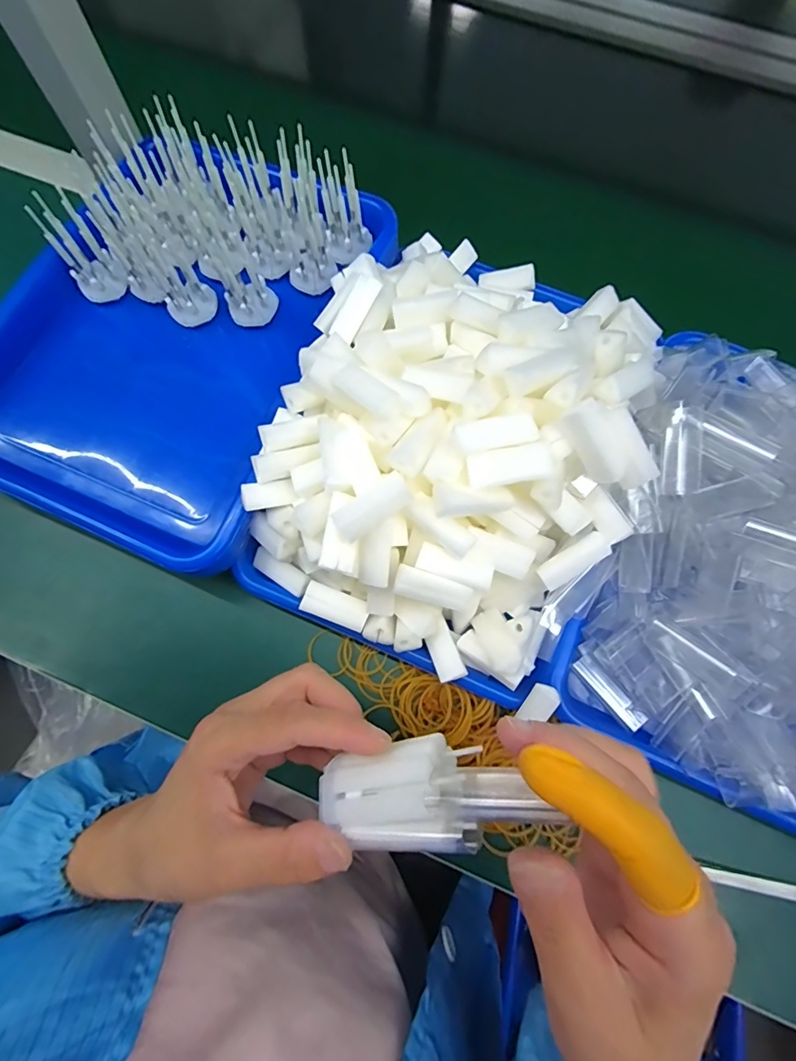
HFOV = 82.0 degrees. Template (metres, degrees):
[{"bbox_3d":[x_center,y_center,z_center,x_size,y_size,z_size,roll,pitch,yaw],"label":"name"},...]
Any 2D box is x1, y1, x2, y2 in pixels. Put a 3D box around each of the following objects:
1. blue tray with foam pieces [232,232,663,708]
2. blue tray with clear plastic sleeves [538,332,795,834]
[{"bbox_3d":[0.041,-0.063,0.306,0.233,0.101,0.293,20,75,5],"label":"blue tray with foam pieces"},{"bbox_3d":[0.252,0.037,0.295,0.244,0.091,0.274,25,75,6],"label":"blue tray with clear plastic sleeves"}]

